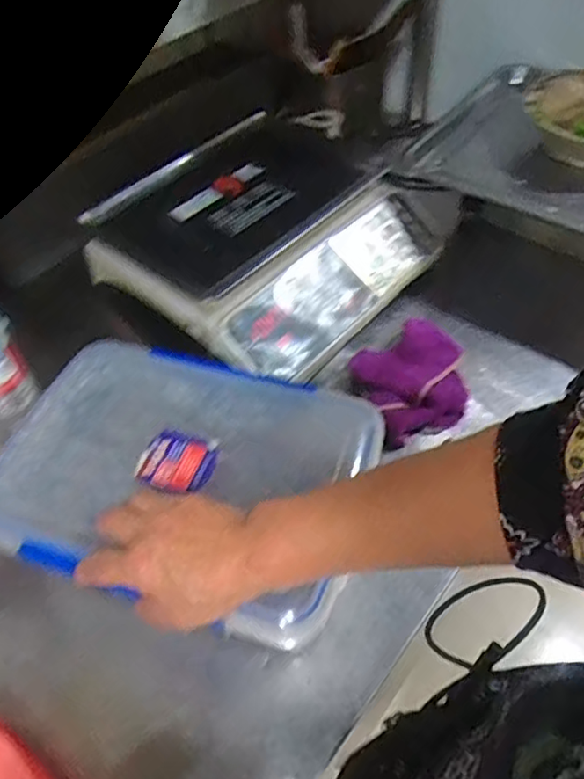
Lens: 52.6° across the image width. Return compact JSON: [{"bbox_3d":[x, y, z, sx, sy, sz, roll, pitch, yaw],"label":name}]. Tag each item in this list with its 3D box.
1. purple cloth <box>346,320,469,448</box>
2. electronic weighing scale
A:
[{"bbox_3d":[0.141,-0.016,0.665,0.128,0.031,0.133,-18,52,-10],"label":"purple cloth"},{"bbox_3d":[-0.029,-0.197,0.745,0.326,0.091,0.341,34,61,27],"label":"electronic weighing scale"}]

